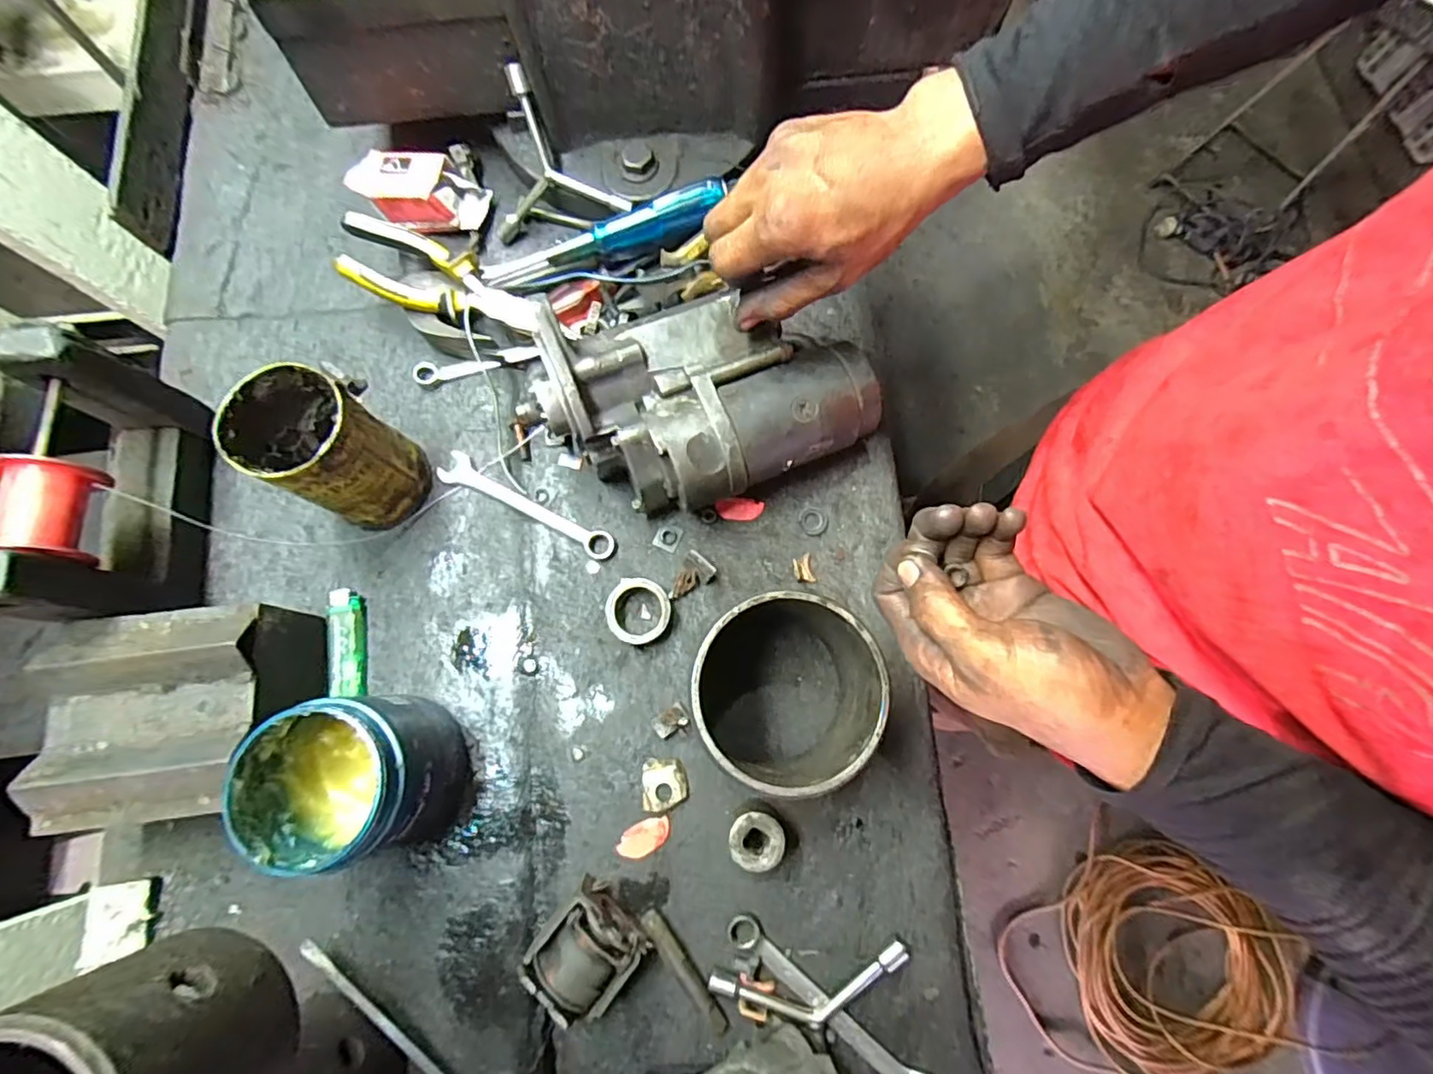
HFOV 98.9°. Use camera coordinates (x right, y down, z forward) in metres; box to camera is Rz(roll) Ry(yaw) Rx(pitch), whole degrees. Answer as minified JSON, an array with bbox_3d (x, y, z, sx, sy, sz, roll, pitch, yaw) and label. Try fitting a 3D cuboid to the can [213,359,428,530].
[{"bbox_3d":[-0.257,-0.060,0.416,0.085,0.110,0.075,33,80,6],"label":"can"}]

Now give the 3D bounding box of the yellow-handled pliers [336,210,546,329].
[{"bbox_3d":[-0.207,-0.193,0.462,0.156,0.025,0.053,18,78,5],"label":"yellow-handled pliers"}]

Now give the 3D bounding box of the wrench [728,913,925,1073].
[{"bbox_3d":[0.074,0.306,0.393,0.166,0.007,0.023,38,81,7],"label":"wrench"}]

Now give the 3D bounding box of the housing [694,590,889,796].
[{"bbox_3d":[0.039,0.093,0.383,0.103,0.118,0.102,0,78,-1],"label":"housing"}]

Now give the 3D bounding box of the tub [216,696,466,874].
[{"bbox_3d":[-0.218,0.146,0.374,0.095,0.100,0.090,0,78,-1],"label":"tub"}]

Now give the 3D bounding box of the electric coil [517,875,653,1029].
[{"bbox_3d":[-0.081,0.257,0.381,0.058,0.046,0.060,39,81,7],"label":"electric coil"}]

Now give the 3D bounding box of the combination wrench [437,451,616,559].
[{"bbox_3d":[-0.142,-0.023,0.460,0.145,0.007,0.024,29,80,5],"label":"combination wrench"}]

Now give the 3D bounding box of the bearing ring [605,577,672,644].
[{"bbox_3d":[-0.055,0.053,0.440,0.045,0.019,0.045,0,78,-1],"label":"bearing ring"}]

